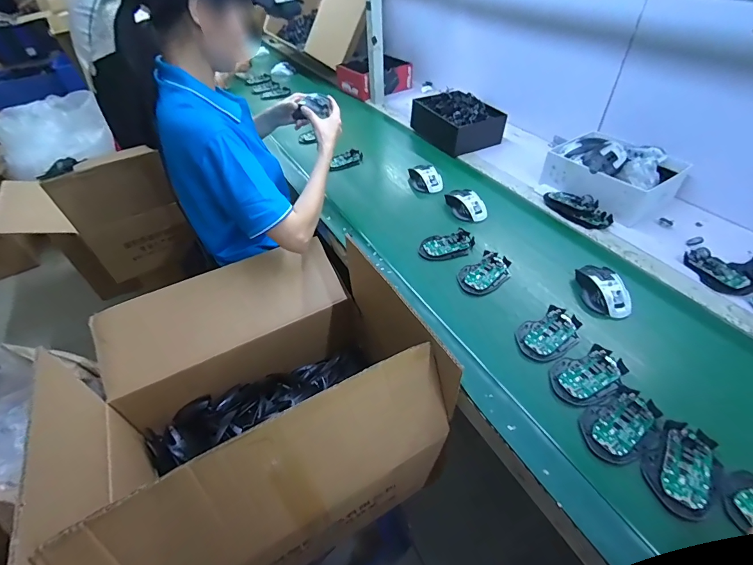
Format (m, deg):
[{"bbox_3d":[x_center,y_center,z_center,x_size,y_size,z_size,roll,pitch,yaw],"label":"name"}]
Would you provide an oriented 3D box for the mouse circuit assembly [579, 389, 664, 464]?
[{"bbox_3d":[0.326,0.190,0.497,0.113,0.014,0.071,-20,48,-17],"label":"mouse circuit assembly"}]

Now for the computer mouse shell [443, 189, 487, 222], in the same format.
[{"bbox_3d":[0.207,-0.181,0.858,0.068,0.025,0.106,-13,46,-10],"label":"computer mouse shell"}]

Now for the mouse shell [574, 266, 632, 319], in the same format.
[{"bbox_3d":[0.400,0.012,0.652,0.075,0.039,0.103,3,46,5],"label":"mouse shell"}]

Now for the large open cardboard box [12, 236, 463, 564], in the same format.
[{"bbox_3d":[-0.212,0.176,0.679,0.511,0.314,0.526,-21,48,-18],"label":"large open cardboard box"}]

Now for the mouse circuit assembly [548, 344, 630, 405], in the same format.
[{"bbox_3d":[0.311,0.138,0.550,0.112,0.014,0.073,-17,47,-14],"label":"mouse circuit assembly"}]

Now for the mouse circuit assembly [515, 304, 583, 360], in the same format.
[{"bbox_3d":[0.280,0.082,0.605,0.110,0.015,0.071,-24,50,-20],"label":"mouse circuit assembly"}]

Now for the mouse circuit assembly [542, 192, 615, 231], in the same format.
[{"bbox_3d":[0.446,-0.172,0.832,0.071,0.039,0.146,-27,50,-22],"label":"mouse circuit assembly"}]

